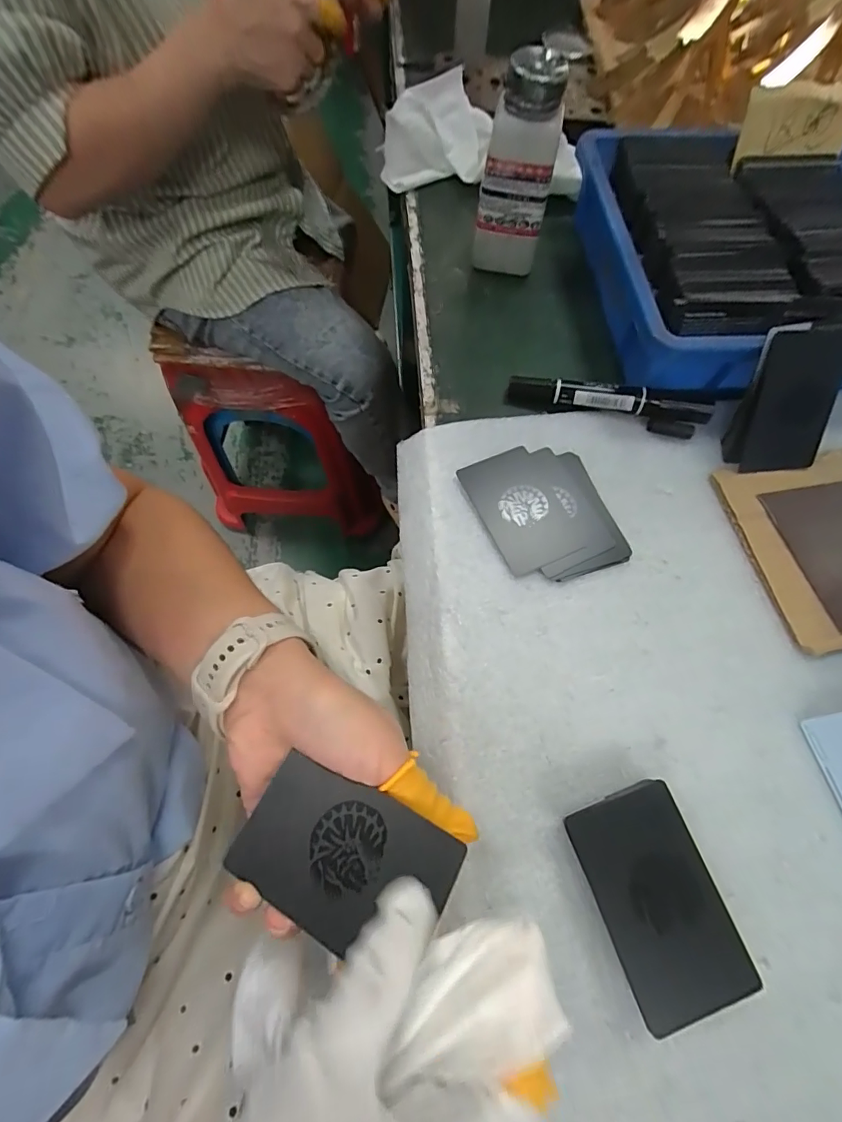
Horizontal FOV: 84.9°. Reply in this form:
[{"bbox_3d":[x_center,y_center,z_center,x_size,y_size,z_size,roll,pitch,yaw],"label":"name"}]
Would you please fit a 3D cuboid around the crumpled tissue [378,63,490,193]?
[{"bbox_3d":[0.013,-0.407,0.440,0.105,0.056,0.062,-7,68,-4],"label":"crumpled tissue"}]

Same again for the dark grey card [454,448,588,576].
[{"bbox_3d":[0.066,-0.036,0.307,0.052,0.005,0.085,-23,72,-8],"label":"dark grey card"}]

